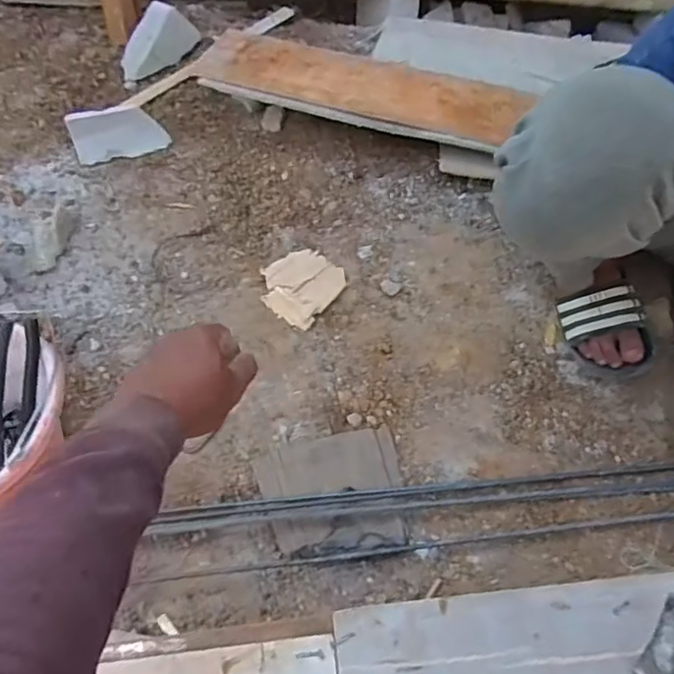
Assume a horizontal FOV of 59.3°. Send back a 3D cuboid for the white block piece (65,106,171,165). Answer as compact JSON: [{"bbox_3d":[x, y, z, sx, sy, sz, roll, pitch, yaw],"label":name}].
[{"bbox_3d":[-0.397,-0.373,1.082,0.162,0.087,0.020,-16,30,-14],"label":"white block piece"}]

